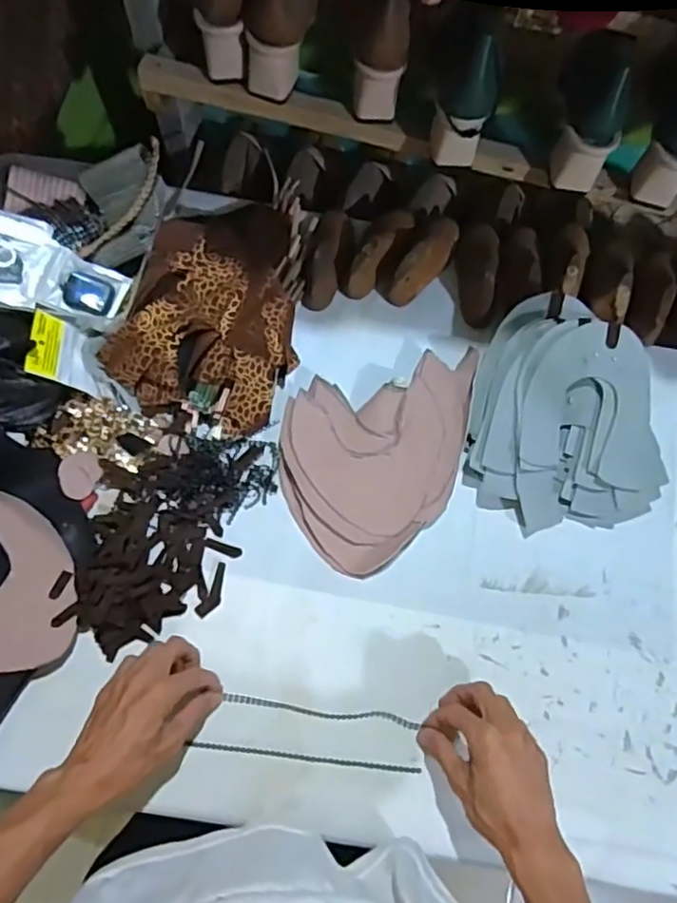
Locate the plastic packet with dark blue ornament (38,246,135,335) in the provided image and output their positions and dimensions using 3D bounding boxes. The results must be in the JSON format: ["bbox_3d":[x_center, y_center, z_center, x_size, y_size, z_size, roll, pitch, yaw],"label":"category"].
[{"bbox_3d":[-0.284,-0.177,0.697,0.081,0.015,0.074,23,80,-16],"label":"plastic packet with dark blue ornament"}]

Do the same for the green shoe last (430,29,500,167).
[{"bbox_3d":[0.127,-0.354,0.625,0.062,0.119,0.062,15,72,3],"label":"green shoe last"}]

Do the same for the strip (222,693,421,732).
[{"bbox_3d":[-0.016,0.255,0.614,0.188,0.004,0.013,7,72,0],"label":"strip"}]

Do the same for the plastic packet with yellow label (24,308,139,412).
[{"bbox_3d":[-0.265,-0.096,0.662,0.116,0.014,0.081,22,50,-32],"label":"plastic packet with yellow label"}]

